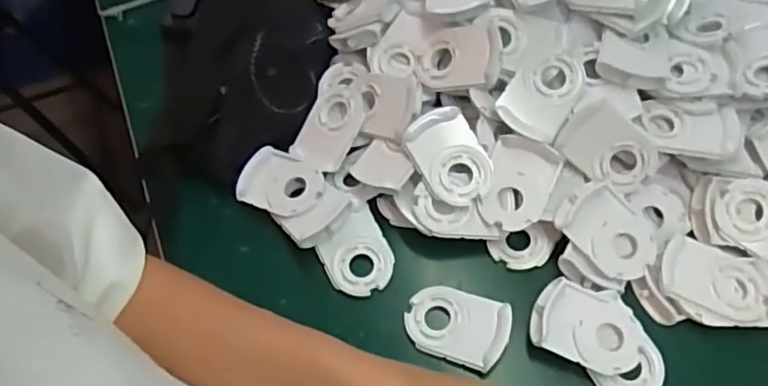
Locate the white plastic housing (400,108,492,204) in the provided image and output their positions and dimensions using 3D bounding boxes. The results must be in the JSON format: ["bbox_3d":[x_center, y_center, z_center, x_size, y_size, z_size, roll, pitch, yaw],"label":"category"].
[{"bbox_3d":[0.057,-0.031,0.540,0.060,0.016,0.082,-34,86,-6],"label":"white plastic housing"}]

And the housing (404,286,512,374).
[{"bbox_3d":[0.059,0.108,0.512,0.081,0.010,0.060,18,64,13],"label":"housing"}]

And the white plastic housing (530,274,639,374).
[{"bbox_3d":[0.160,0.109,0.498,0.082,0.029,0.058,18,64,13],"label":"white plastic housing"}]

